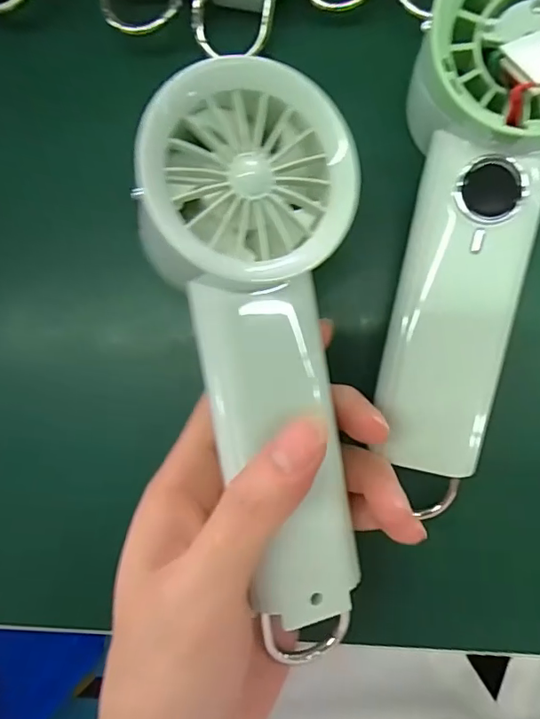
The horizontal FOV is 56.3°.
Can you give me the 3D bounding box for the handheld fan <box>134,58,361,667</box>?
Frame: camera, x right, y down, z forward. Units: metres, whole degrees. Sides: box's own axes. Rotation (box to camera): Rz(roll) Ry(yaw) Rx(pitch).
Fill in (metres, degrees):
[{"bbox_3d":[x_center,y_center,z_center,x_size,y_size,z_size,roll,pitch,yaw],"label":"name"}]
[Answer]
[{"bbox_3d":[-0.002,0.003,0.169,0.063,0.036,0.178,-12,100,-18],"label":"handheld fan"}]

